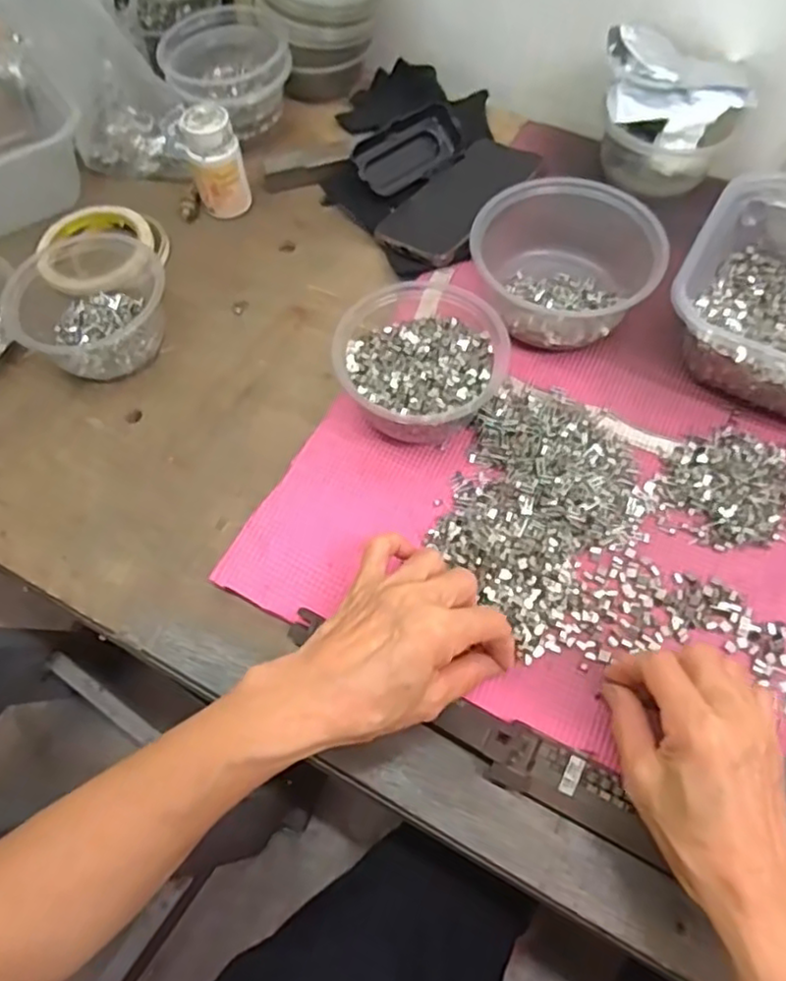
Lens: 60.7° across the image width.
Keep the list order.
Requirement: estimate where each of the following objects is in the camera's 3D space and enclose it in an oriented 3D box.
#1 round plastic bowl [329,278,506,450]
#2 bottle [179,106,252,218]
[{"bbox_3d":[0.018,-0.090,0.474,0.109,0.064,0.116,-1,62,2],"label":"round plastic bowl"},{"bbox_3d":[-0.154,-0.287,0.583,0.045,0.077,0.051,-15,63,-6],"label":"bottle"}]

